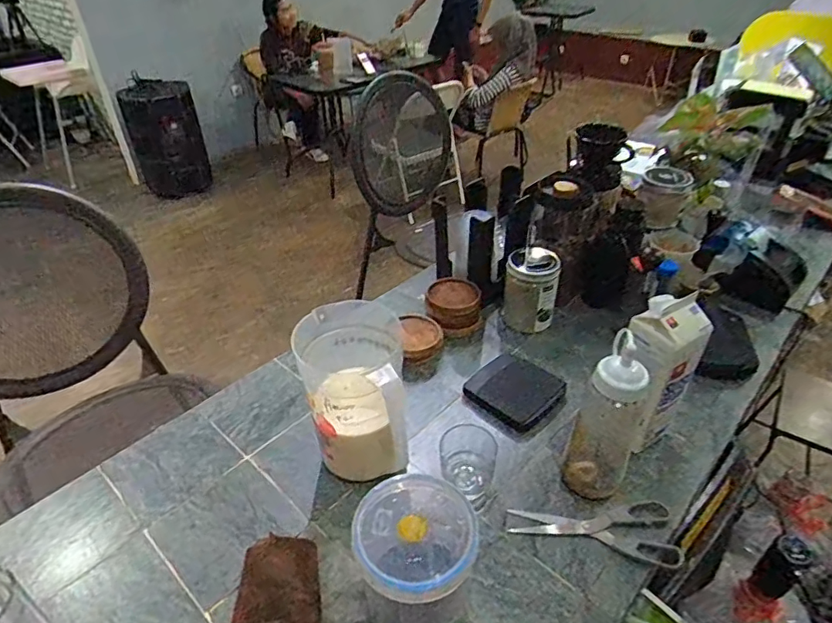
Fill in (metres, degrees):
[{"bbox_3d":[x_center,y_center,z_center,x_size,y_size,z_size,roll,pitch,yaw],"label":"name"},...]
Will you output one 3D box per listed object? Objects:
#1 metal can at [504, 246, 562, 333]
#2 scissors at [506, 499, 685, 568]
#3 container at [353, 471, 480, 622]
[{"bbox_3d":[0.203,-0.039,0.949,0.091,0.126,0.089,8,38,12],"label":"metal can"},{"bbox_3d":[0.220,0.258,0.661,0.204,0.008,0.083,8,38,12],"label":"scissors"},{"bbox_3d":[0.000,0.262,0.537,0.111,0.165,0.103,5,38,8],"label":"container"}]

